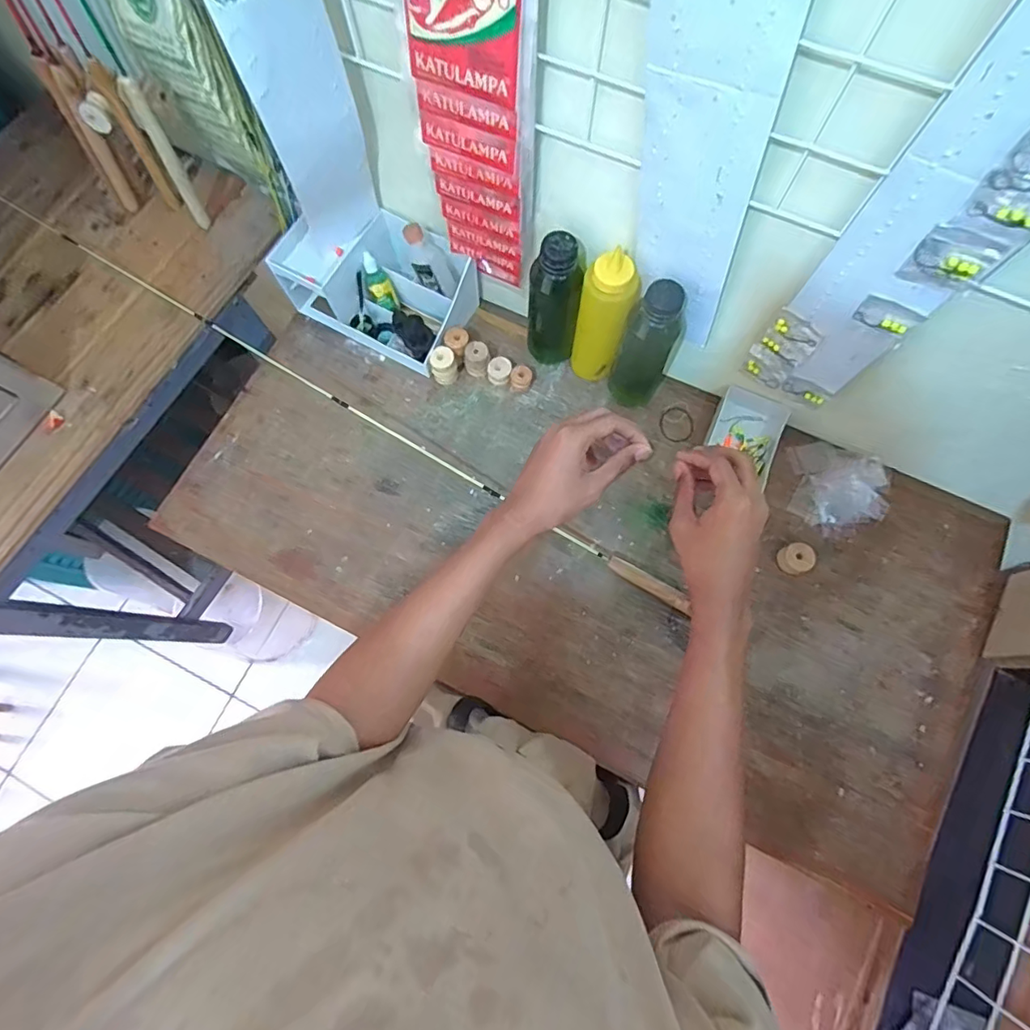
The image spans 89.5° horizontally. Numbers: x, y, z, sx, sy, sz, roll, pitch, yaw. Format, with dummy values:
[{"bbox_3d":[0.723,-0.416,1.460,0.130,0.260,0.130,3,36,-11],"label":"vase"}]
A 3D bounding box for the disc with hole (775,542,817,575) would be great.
[{"bbox_3d":[0.343,0.053,0.633,0.042,0.019,0.035,-22,75,-5],"label":"disc with hole"}]

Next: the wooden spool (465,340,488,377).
[{"bbox_3d":[-0.052,-0.211,0.707,0.031,0.037,0.035,-8,75,-1],"label":"wooden spool"}]

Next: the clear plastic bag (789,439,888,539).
[{"bbox_3d":[0.408,-0.034,0.655,0.115,0.017,0.117,12,75,4],"label":"clear plastic bag"}]

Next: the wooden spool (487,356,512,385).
[{"bbox_3d":[-0.021,-0.197,0.708,0.032,0.023,0.031,0,74,1],"label":"wooden spool"}]

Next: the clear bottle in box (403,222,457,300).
[{"bbox_3d":[-0.114,-0.328,0.672,0.036,0.096,0.039,-47,46,-11],"label":"clear bottle in box"}]

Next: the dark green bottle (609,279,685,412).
[{"bbox_3d":[0.163,-0.206,0.621,0.059,0.186,0.073,25,76,8],"label":"dark green bottle"}]

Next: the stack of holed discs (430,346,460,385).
[{"bbox_3d":[-0.095,-0.200,0.701,0.035,0.049,0.030,6,75,2],"label":"stack of holed discs"}]

